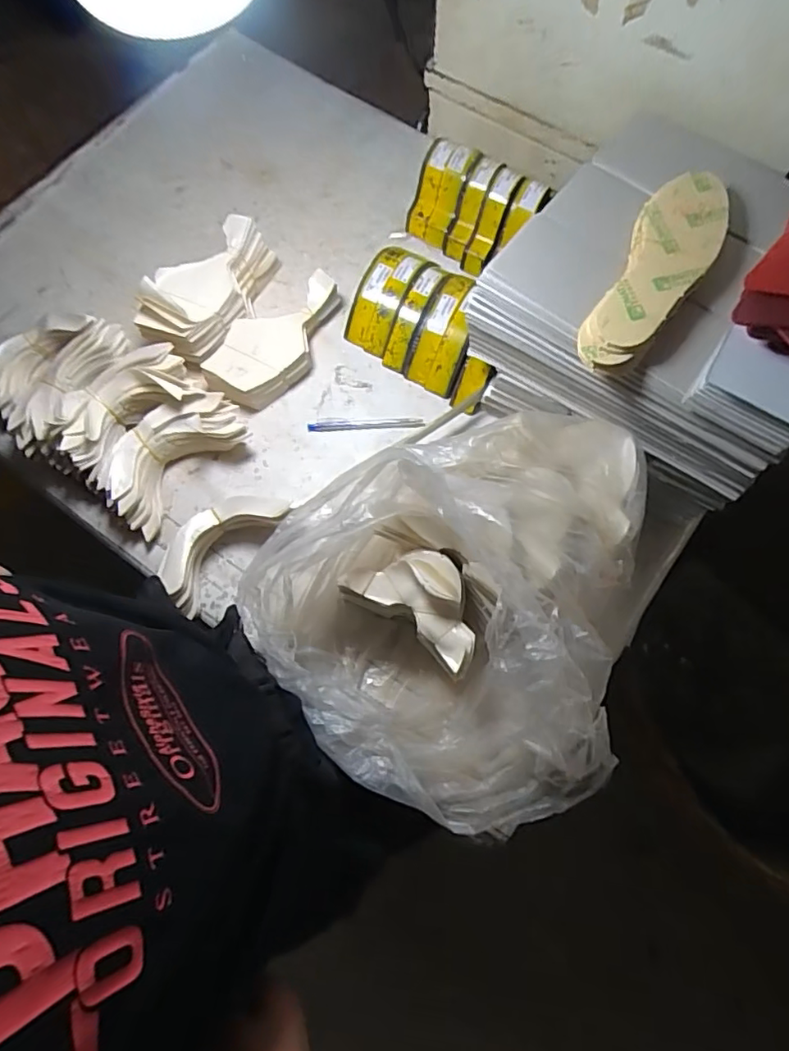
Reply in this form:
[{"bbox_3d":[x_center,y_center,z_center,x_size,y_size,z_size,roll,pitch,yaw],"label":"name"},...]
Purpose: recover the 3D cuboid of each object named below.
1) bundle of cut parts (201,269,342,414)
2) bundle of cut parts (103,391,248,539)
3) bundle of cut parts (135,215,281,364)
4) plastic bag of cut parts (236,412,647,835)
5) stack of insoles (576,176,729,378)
[{"bbox_3d":[-0.141,-0.229,0.725,0.190,0.058,0.102,-28,74,-8],"label":"bundle of cut parts"},{"bbox_3d":[-0.261,-0.085,0.678,0.173,0.057,0.100,-43,77,-12],"label":"bundle of cut parts"},{"bbox_3d":[-0.225,-0.300,0.723,0.079,0.088,0.210,27,59,9],"label":"bundle of cut parts"},{"bbox_3d":[0.077,0.085,0.543,0.397,0.182,0.336,-25,74,-7],"label":"plastic bag of cut parts"},{"bbox_3d":[0.252,-0.247,0.546,0.075,0.027,0.242,29,75,9],"label":"stack of insoles"}]

